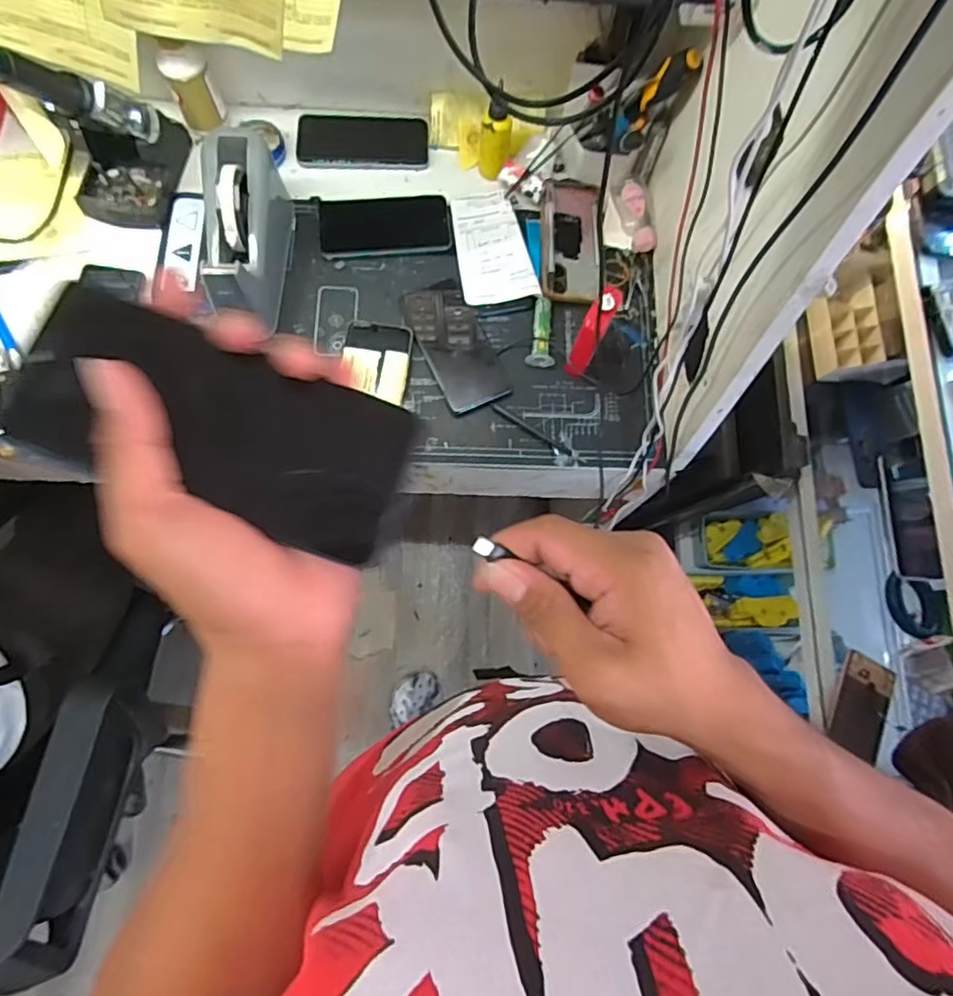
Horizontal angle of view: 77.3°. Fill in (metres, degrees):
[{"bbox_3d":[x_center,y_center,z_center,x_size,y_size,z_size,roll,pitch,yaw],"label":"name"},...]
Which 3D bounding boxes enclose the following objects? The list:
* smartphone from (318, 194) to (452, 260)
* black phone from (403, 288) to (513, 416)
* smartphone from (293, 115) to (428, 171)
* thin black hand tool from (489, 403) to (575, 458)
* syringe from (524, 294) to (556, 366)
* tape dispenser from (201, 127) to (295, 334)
[{"bbox_3d":[-0.111,-0.332,0.726,0.154,0.009,0.078,-5,75,-3],"label":"smartphone"},{"bbox_3d":[-0.021,-0.171,0.689,0.075,0.016,0.143,-24,77,-8],"label":"black phone"},{"bbox_3d":[-0.143,-0.453,0.756,0.161,0.016,0.078,-1,75,-2],"label":"smartphone"},{"bbox_3d":[0.062,-0.077,0.677,0.104,0.004,0.011,35,76,7],"label":"thin black hand tool"},{"bbox_3d":[0.079,-0.194,0.694,0.031,0.016,0.083,10,75,1],"label":"syringe"},{"bbox_3d":[-0.254,-0.288,0.657,0.074,0.108,0.191,-2,75,-3],"label":"tape dispenser"}]

